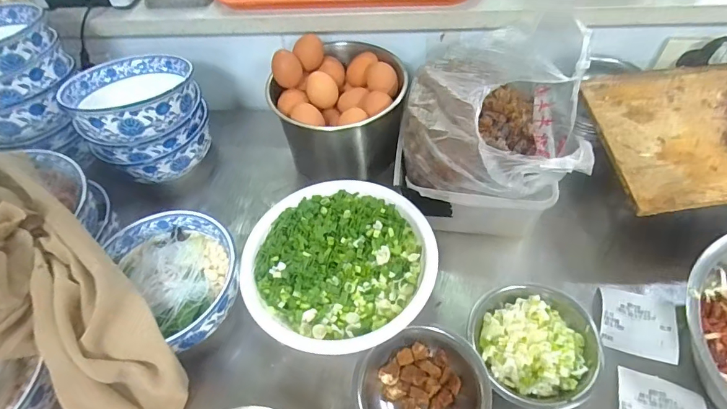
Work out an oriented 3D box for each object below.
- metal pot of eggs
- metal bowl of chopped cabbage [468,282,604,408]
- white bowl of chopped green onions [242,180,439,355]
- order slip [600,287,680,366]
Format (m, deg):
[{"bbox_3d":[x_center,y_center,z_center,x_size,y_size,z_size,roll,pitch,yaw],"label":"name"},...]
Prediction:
[{"bbox_3d":[-0.031,-0.128,0.627,0.186,0.144,0.177,-3,52,3],"label":"metal pot of eggs"},{"bbox_3d":[0.180,0.149,0.455,0.123,0.042,0.125,-3,52,3],"label":"metal bowl of chopped cabbage"},{"bbox_3d":[-0.026,0.074,0.520,0.211,0.066,0.203,-3,52,3],"label":"white bowl of chopped green onions"},{"bbox_3d":[0.305,0.131,0.477,0.076,0.009,0.076,12,55,14],"label":"order slip"}]

